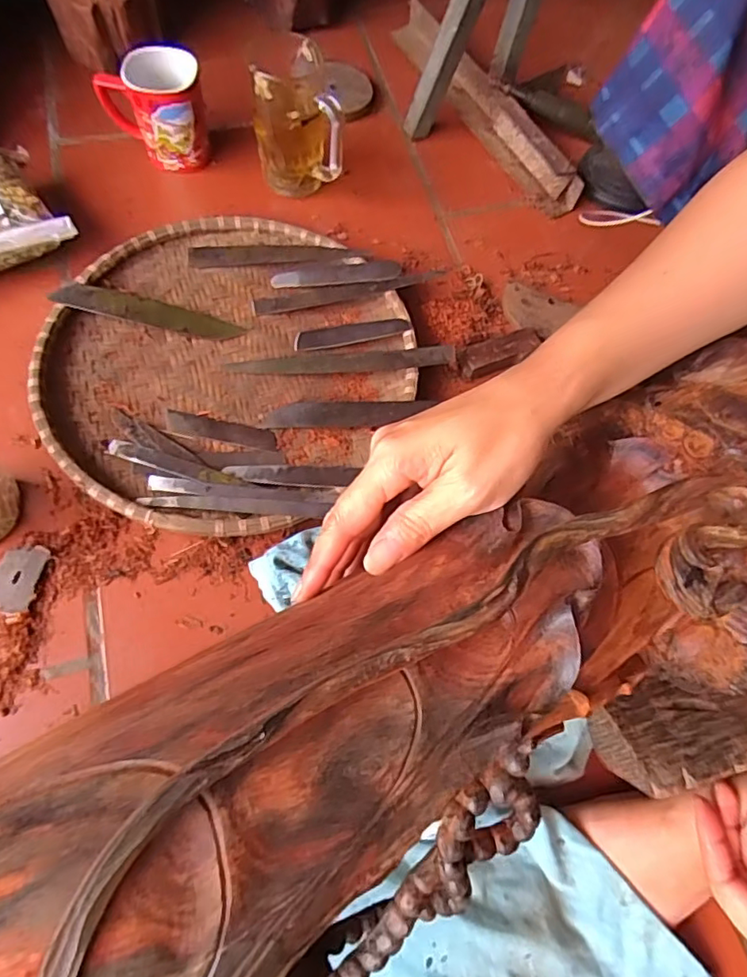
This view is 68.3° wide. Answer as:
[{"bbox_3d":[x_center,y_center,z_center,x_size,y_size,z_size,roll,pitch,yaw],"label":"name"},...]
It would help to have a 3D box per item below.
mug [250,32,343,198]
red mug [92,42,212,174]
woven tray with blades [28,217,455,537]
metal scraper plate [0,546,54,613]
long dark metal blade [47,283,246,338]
[{"bbox_3d":[-0.080,-0.378,0.579,0.084,0.132,0.080,-9,68,-7],"label":"mug"},{"bbox_3d":[-0.233,-0.404,0.596,0.102,0.096,0.080,-19,69,-11],"label":"red mug"},{"bbox_3d":[-0.130,-0.122,0.512,0.319,0.031,0.336,38,70,13],"label":"woven tray with blades"},{"bbox_3d":[-0.284,0.070,0.439,0.039,0.004,0.053,15,66,5],"label":"metal scraper plate"},{"bbox_3d":[-0.216,-0.171,0.532,0.171,0.009,0.032,12,71,-7],"label":"long dark metal blade"}]

